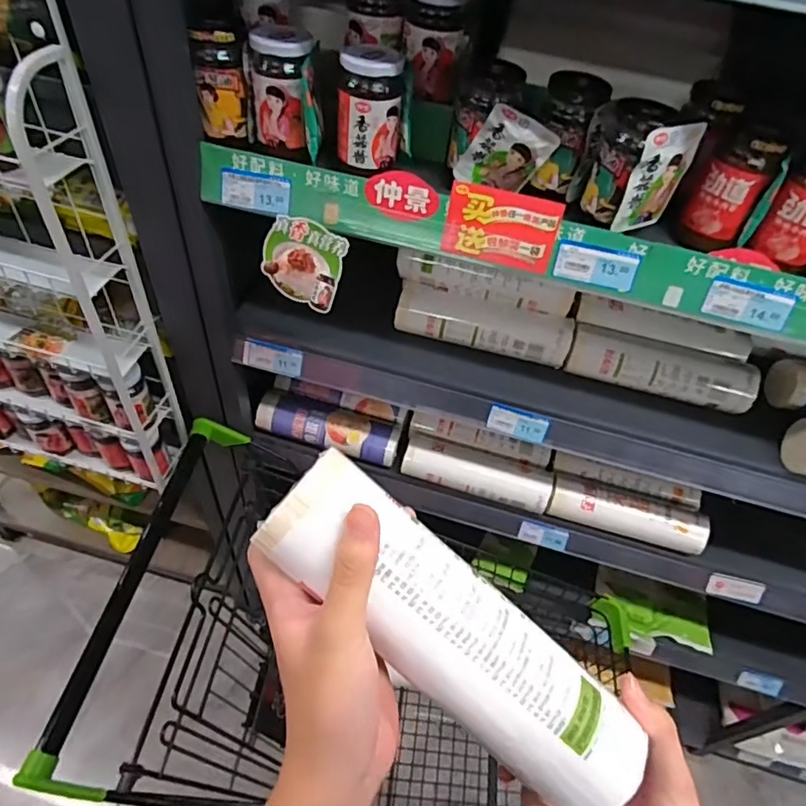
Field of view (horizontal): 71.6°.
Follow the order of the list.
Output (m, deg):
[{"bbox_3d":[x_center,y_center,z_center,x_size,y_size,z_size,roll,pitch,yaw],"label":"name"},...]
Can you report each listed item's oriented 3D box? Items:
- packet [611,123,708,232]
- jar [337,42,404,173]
[{"bbox_3d":[0.232,-0.204,0.514,0.063,0.092,0.012,-19,57,-19],"label":"packet"},{"bbox_3d":[-0.034,-0.287,0.548,0.060,0.099,0.055,3,52,-4],"label":"jar"}]

